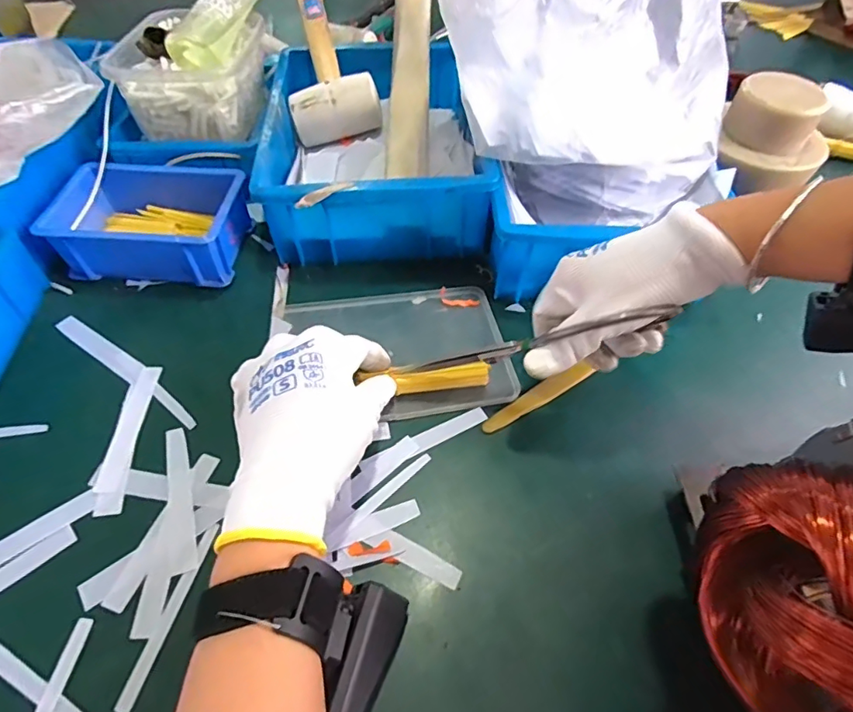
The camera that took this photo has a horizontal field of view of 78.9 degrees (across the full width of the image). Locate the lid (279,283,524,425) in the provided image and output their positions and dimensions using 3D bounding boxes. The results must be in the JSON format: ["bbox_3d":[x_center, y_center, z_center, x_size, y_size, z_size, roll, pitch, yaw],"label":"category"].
[{"bbox_3d":[-0.020,-0.007,0.410,0.164,0.010,0.123,-8,53,-10],"label":"lid"}]

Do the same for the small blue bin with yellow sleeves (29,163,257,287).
[{"bbox_3d":[-0.232,-0.113,0.445,0.145,0.058,0.100,4,52,-1],"label":"small blue bin with yellow sleeves"}]

